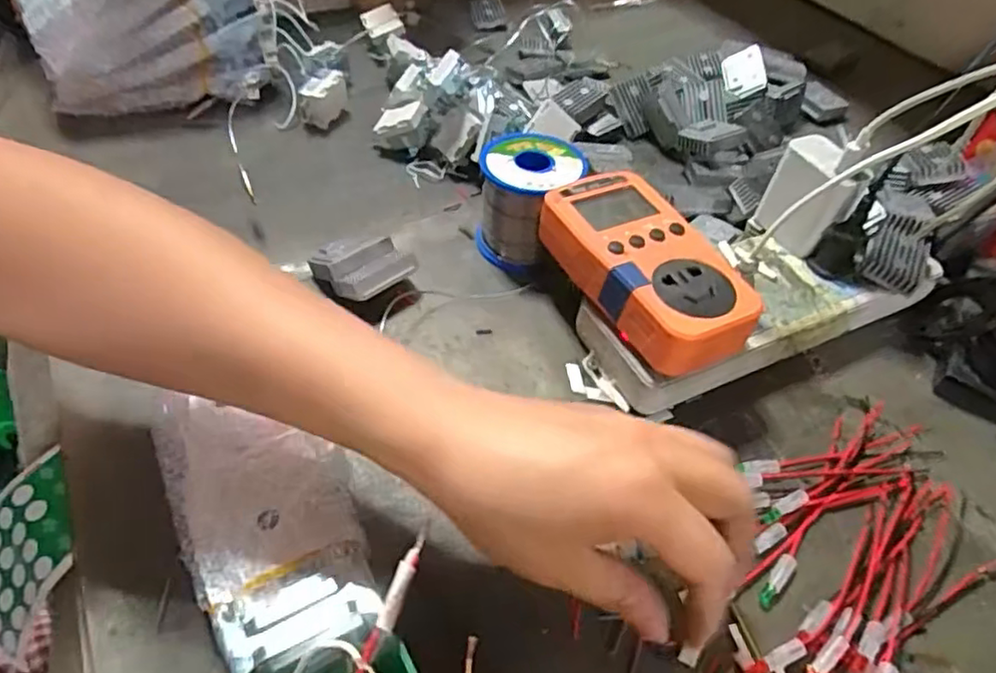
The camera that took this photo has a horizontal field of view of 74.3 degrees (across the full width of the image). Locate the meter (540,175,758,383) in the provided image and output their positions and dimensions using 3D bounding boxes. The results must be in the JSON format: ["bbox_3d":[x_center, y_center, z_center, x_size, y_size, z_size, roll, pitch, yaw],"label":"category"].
[{"bbox_3d":[0.079,-0.038,0.357,0.066,0.032,0.120,-17,53,-18],"label":"meter"}]

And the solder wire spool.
[{"bbox_3d":[0.019,-0.087,0.425,0.062,0.062,0.071,8,49,3],"label":"solder wire spool"}]

